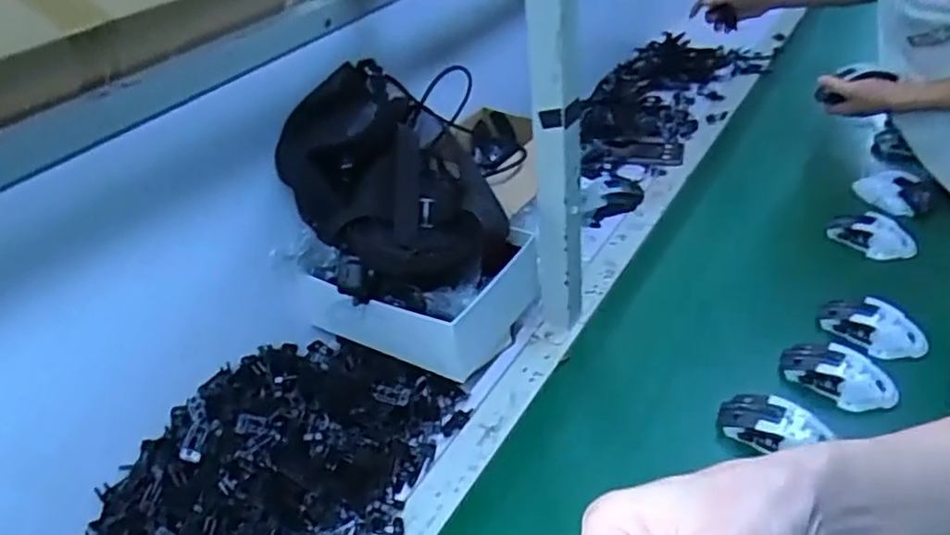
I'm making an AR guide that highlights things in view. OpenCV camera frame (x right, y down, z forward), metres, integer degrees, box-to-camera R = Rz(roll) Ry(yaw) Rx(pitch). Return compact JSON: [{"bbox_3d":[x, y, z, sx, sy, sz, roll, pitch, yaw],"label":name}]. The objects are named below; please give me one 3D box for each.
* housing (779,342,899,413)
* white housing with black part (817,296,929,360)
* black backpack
[{"bbox_3d":[0.391,0.115,0.729,0.113,0.030,0.055,21,44,34],"label":"housing"},{"bbox_3d":[0.459,0.068,0.783,0.114,0.045,0.057,22,45,35],"label":"white housing with black part"},{"bbox_3d":[-0.089,-0.090,0.729,0.193,0.180,0.229,-21,37,-17],"label":"black backpack"}]

